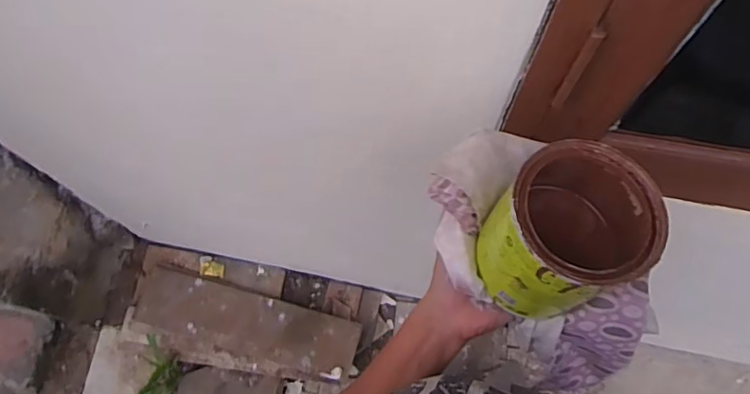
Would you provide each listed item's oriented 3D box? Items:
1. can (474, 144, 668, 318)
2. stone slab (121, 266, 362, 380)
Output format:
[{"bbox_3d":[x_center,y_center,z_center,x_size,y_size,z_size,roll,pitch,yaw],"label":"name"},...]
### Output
[{"bbox_3d":[0.141,0.031,0.405,0.098,0.115,0.107,0,69,-1],"label":"can"},{"bbox_3d":[-0.362,0.350,1.410,0.614,0.046,0.207,14,69,4],"label":"stone slab"}]

